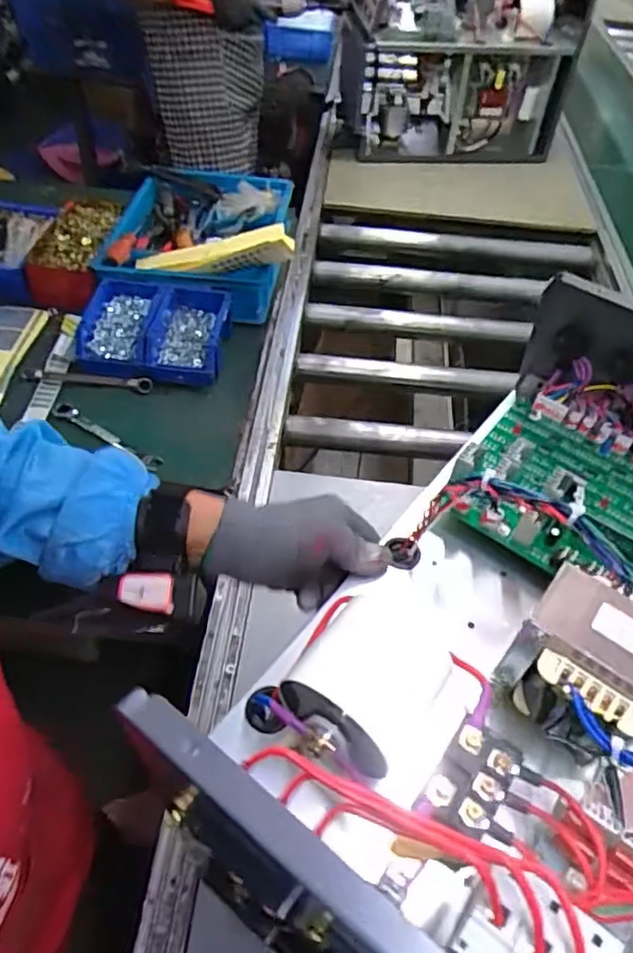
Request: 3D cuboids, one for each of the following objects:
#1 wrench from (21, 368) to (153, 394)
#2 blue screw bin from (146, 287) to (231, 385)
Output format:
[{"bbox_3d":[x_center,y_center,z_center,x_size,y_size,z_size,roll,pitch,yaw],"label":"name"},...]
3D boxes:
[{"bbox_3d":[-0.335,-0.142,0.921,0.185,0.020,0.019,3,49,-2],"label":"wrench"},{"bbox_3d":[-0.192,-0.215,0.942,0.110,0.055,0.158,6,49,1],"label":"blue screw bin"}]

